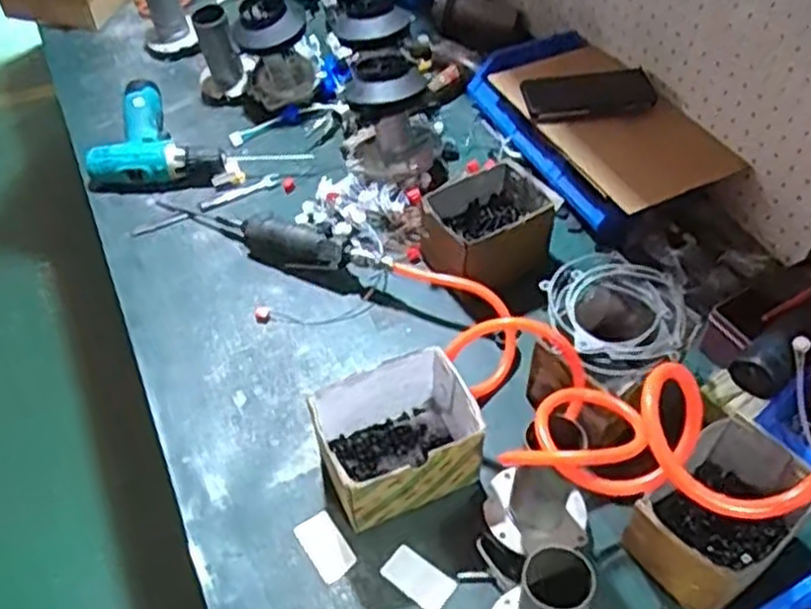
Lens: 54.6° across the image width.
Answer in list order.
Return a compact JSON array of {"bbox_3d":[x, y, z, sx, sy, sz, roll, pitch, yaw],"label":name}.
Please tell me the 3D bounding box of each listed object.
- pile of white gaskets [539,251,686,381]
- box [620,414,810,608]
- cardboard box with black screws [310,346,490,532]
[{"bbox_3d":[0.209,0.005,0.793,0.136,0.028,0.151,11,50,11],"label":"pile of white gaskets"},{"bbox_3d":[0.282,0.192,0.713,0.163,0.084,0.116,-32,55,-24],"label":"box"},{"bbox_3d":[-0.006,0.133,0.767,0.155,0.097,0.117,-21,52,-16],"label":"cardboard box with black screws"}]

